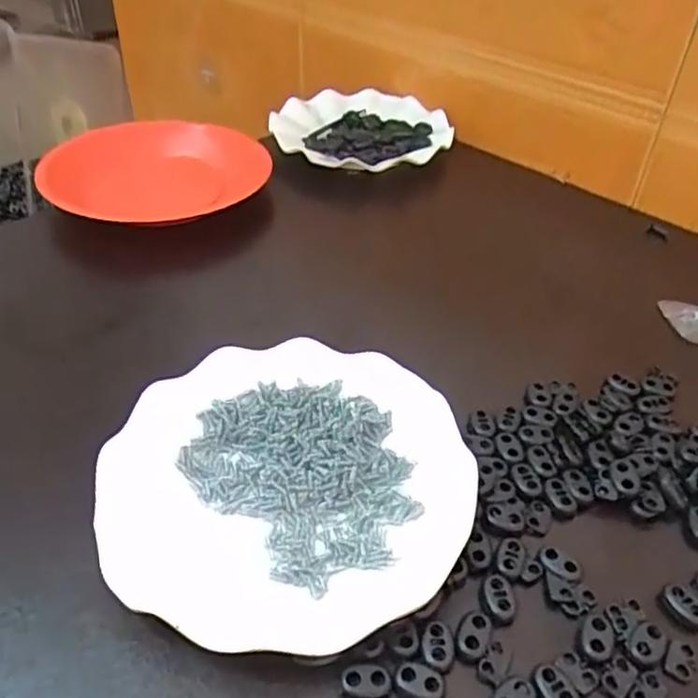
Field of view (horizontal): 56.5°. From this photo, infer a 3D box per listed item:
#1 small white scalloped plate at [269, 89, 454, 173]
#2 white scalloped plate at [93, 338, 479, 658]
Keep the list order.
[{"bbox_3d":[0.011,-0.221,0.659,0.174,0.025,0.159,1,41,-1],"label":"small white scalloped plate"},{"bbox_3d":[-0.029,0.064,0.328,0.175,0.018,0.175,16,43,16],"label":"white scalloped plate"}]

